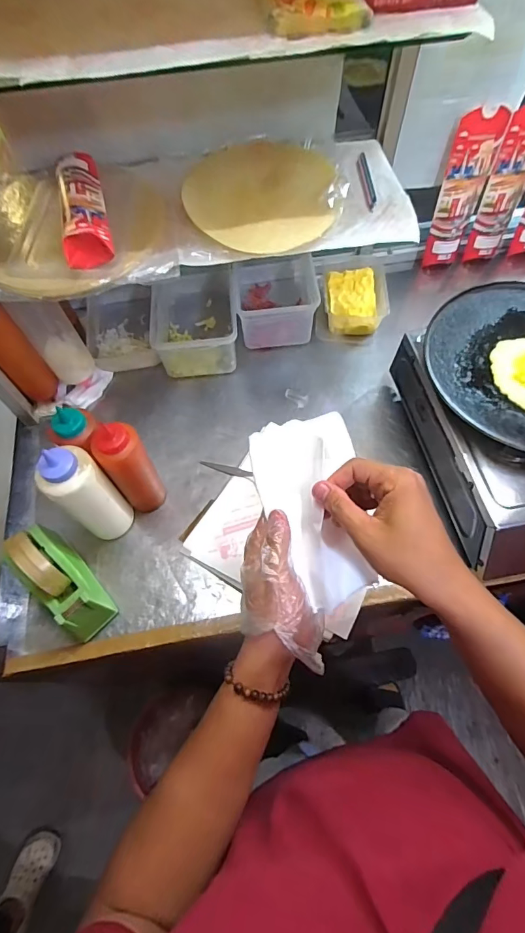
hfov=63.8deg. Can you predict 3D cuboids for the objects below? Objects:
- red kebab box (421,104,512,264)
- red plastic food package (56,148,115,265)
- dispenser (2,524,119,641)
[{"bbox_3d":[0.371,-0.507,0.794,0.083,0.259,0.033,-3,50,0],"label":"red kebab box"},{"bbox_3d":[-0.237,-0.340,0.560,0.056,0.056,0.182,-15,63,-6],"label":"red plastic food package"},{"bbox_3d":[-0.273,0.148,0.561,0.059,0.124,0.153,-41,69,-18],"label":"dispenser"}]

